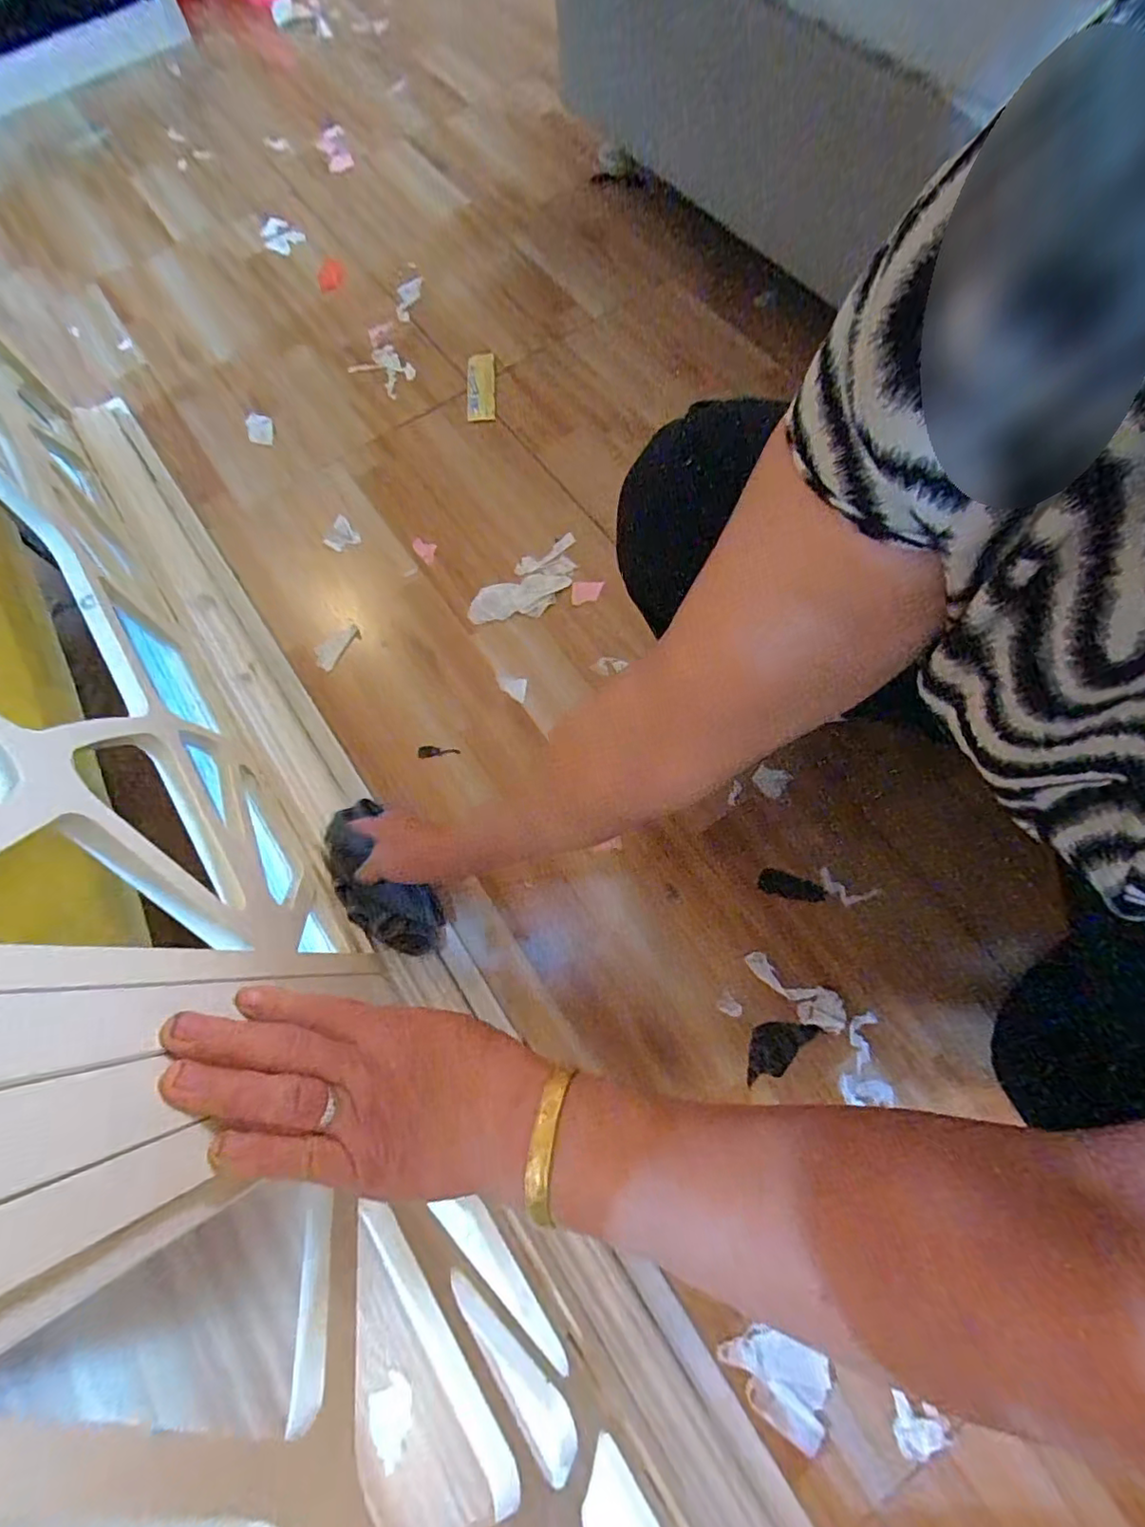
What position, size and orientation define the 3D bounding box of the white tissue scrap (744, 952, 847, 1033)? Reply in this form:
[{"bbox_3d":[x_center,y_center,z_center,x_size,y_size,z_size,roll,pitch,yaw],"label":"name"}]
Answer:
[{"bbox_3d":[0.211,0.219,0.553,0.099,0.005,0.037,27,74,11],"label":"white tissue scrap"}]

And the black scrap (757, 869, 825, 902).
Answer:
[{"bbox_3d":[0.224,0.126,0.593,0.067,0.005,0.025,12,72,7],"label":"black scrap"}]

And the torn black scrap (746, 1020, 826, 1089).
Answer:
[{"bbox_3d":[0.194,0.264,0.541,0.078,0.004,0.043,-17,71,-3],"label":"torn black scrap"}]

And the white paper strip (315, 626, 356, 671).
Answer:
[{"bbox_3d":[-0.290,-0.144,0.706,0.031,0.004,0.062,41,90,15],"label":"white paper strip"}]

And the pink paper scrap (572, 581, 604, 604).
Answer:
[{"bbox_3d":[0.019,-0.213,0.719,0.038,0.004,0.033,0,71,3],"label":"pink paper scrap"}]

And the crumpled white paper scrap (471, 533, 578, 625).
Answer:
[{"bbox_3d":[-0.050,-0.225,0.729,0.173,0.012,0.074,-41,74,-11],"label":"crumpled white paper scrap"}]

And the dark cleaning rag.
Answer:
[{"bbox_3d":[-0.187,0.114,0.567,0.067,0.063,0.160,-37,80,-10],"label":"dark cleaning rag"}]

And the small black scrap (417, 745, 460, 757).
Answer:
[{"bbox_3d":[-0.150,-0.015,0.652,0.047,0.004,0.015,-6,70,1],"label":"small black scrap"}]

